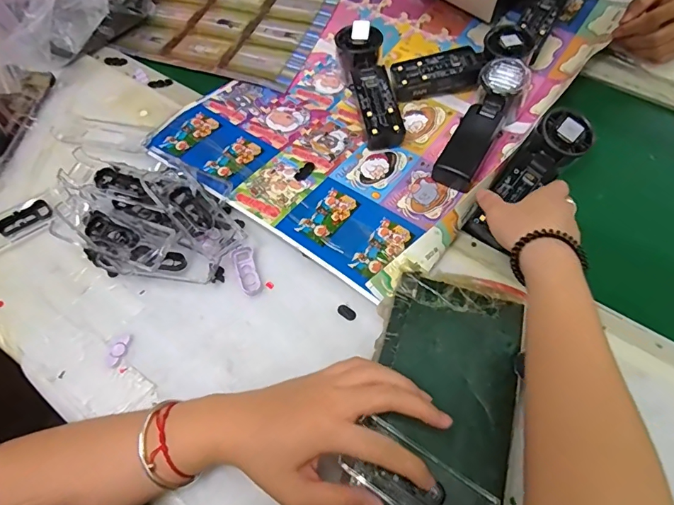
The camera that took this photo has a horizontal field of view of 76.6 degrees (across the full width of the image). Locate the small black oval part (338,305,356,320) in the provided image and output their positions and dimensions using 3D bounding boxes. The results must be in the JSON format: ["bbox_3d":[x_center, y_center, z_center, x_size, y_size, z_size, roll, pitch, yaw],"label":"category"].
[{"bbox_3d":[0.009,0.054,0.387,0.018,0.004,0.010,37,67,19],"label":"small black oval part"}]

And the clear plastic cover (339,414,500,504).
[{"bbox_3d":[0.057,0.161,0.297,0.103,0.017,0.045,27,64,14],"label":"clear plastic cover"}]

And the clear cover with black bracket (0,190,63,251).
[{"bbox_3d":[-0.319,-0.028,0.420,0.092,0.007,0.038,-34,65,-17],"label":"clear cover with black bracket"}]

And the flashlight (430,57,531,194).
[{"bbox_3d":[0.159,-0.140,0.475,0.052,0.042,0.165,29,78,16],"label":"flashlight"}]

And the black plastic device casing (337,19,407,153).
[{"bbox_3d":[0.040,-0.198,0.497,0.046,0.026,0.158,-11,73,-6],"label":"black plastic device casing"}]

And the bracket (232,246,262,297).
[{"bbox_3d":[-0.085,0.018,0.402,0.019,0.006,0.050,-17,61,-9],"label":"bracket"}]

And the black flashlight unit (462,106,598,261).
[{"bbox_3d":[0.196,-0.076,0.441,0.054,0.031,0.165,41,84,21],"label":"black flashlight unit"}]

